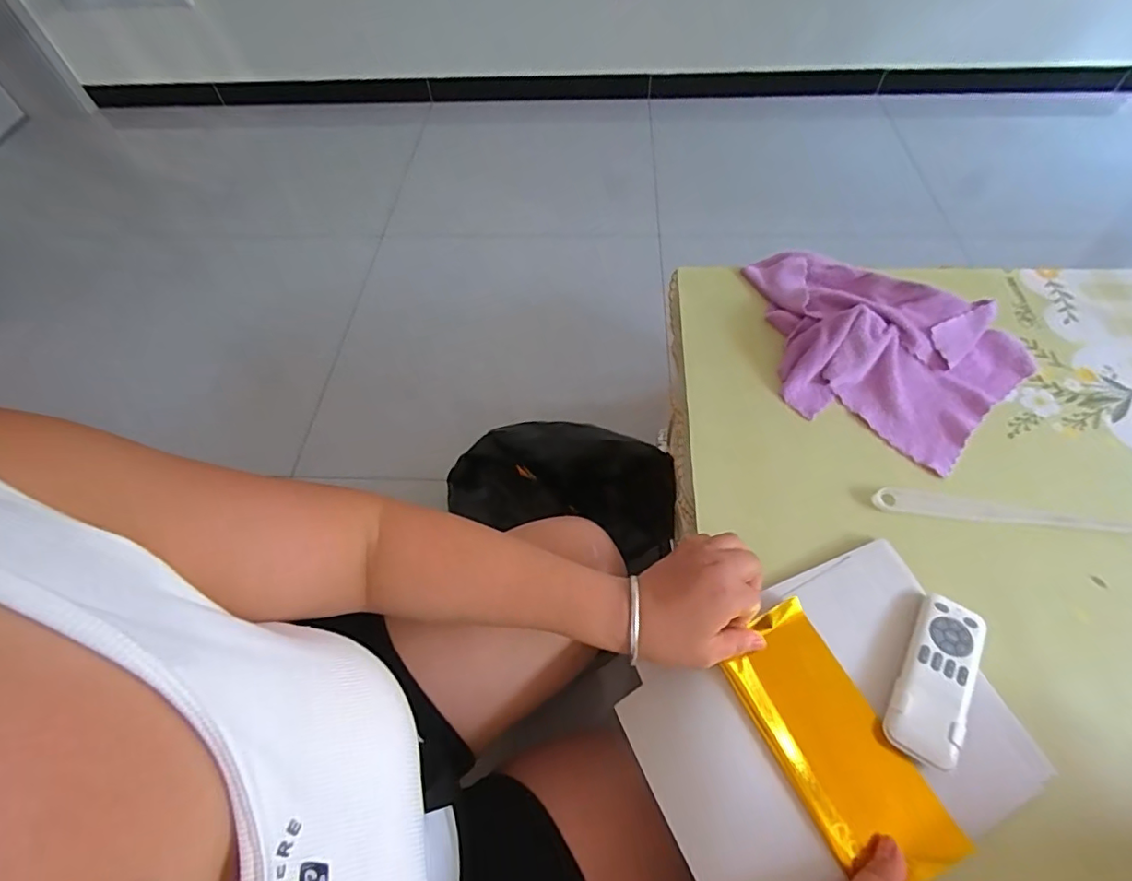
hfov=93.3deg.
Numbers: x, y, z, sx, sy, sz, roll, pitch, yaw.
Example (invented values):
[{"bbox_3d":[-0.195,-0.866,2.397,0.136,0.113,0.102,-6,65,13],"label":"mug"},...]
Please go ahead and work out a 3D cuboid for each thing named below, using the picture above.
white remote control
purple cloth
[{"bbox_3d":[0.282,0.178,0.406,0.046,0.014,0.127,29,63,20],"label":"white remote control"},{"bbox_3d":[0.321,-0.107,0.582,0.302,0.055,0.210,33,64,22],"label":"purple cloth"}]

